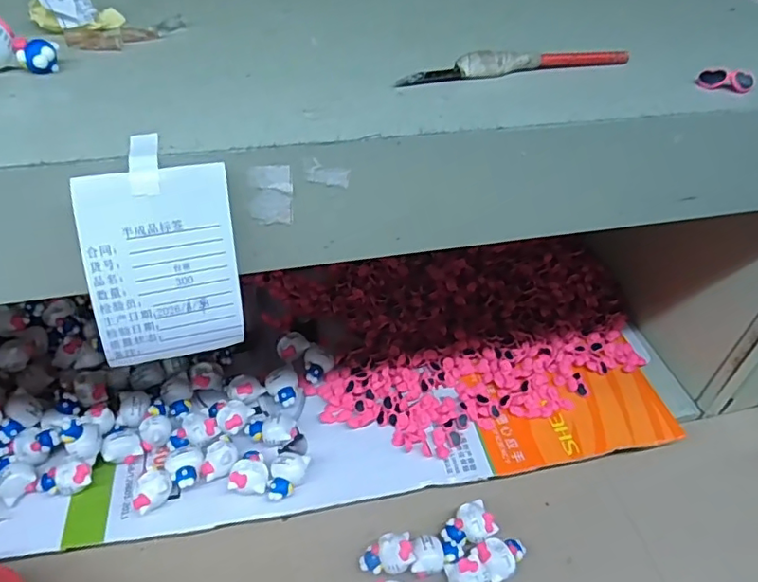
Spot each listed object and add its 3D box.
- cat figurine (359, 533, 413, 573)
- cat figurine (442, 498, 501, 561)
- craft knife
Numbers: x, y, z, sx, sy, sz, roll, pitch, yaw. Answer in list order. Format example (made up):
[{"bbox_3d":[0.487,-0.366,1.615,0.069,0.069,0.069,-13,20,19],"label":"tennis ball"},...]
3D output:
[{"bbox_3d":[0.005,0.170,0.360,0.033,0.019,0.024,-3,49,-9],"label":"cat figurine"},{"bbox_3d":[0.057,0.159,0.371,0.042,0.015,0.026,-23,55,-24],"label":"cat figurine"},{"bbox_3d":[0.064,-0.107,0.262,0.116,0.008,0.009,-10,46,-15],"label":"craft knife"}]

